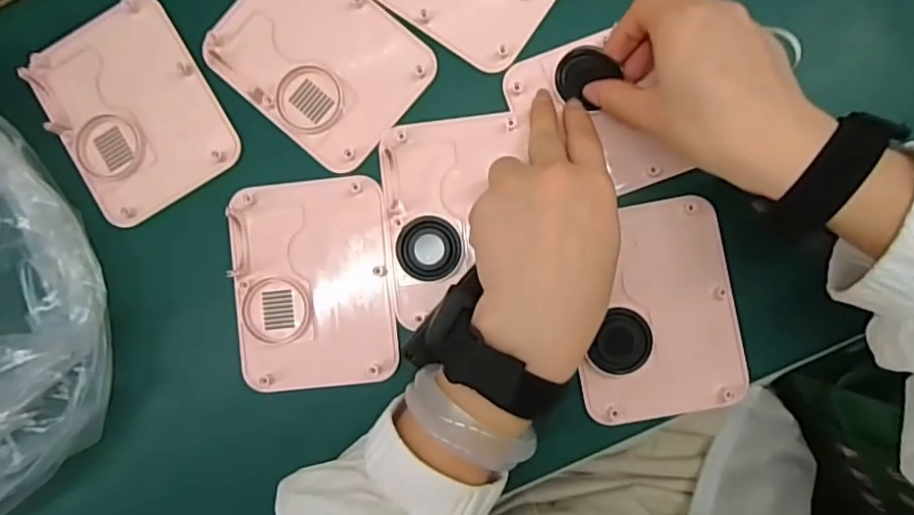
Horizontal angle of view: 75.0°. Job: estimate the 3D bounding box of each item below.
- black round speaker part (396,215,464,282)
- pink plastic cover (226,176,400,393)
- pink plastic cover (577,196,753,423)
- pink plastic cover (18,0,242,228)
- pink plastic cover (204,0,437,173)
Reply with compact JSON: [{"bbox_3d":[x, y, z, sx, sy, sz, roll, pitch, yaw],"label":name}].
[{"bbox_3d":[-0.017,-0.006,0.362,0.039,0.005,0.038,0,88,4],"label":"black round speaker part"},{"bbox_3d":[-0.088,0.016,0.366,0.095,0.008,0.124,-6,87,3],"label":"pink plastic cover"},{"bbox_3d":[0.119,0.031,0.356,0.093,0.012,0.125,-9,87,3],"label":"pink plastic cover"},{"bbox_3d":[-0.204,-0.093,0.373,0.095,0.011,0.126,-31,86,2],"label":"pink plastic cover"},{"bbox_3d":[-0.086,-0.124,0.369,0.123,0.008,0.095,40,90,4],"label":"pink plastic cover"}]

